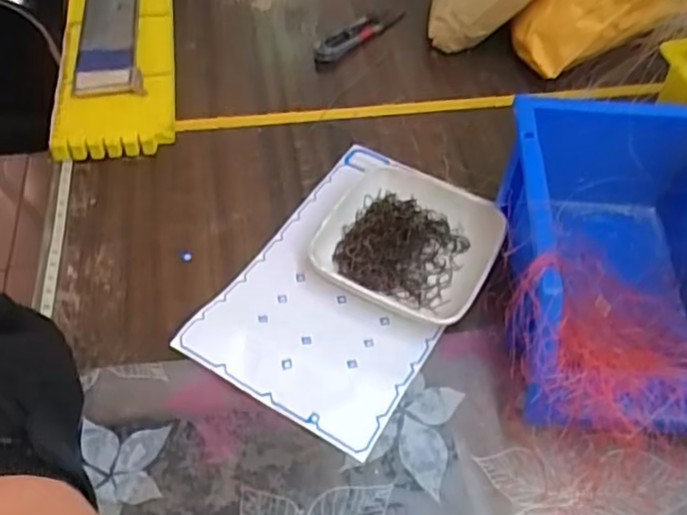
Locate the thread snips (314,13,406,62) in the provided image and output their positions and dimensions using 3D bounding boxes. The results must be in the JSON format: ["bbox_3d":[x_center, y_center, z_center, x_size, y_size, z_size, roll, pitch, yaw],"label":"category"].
[{"bbox_3d":[0.011,-0.187,0.541,0.021,0.014,0.102,38,60,22],"label":"thread snips"}]

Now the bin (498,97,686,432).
[{"bbox_3d":[0.149,0.007,0.350,0.133,0.079,0.184,8,53,3],"label":"bin"}]

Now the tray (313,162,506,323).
[{"bbox_3d":[0.040,-0.009,0.395,0.095,0.022,0.106,24,55,14],"label":"tray"}]

